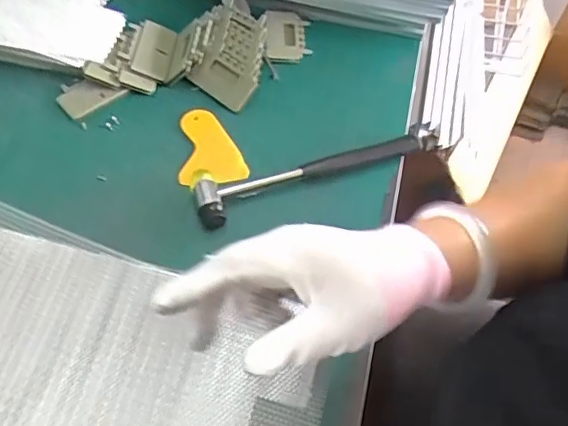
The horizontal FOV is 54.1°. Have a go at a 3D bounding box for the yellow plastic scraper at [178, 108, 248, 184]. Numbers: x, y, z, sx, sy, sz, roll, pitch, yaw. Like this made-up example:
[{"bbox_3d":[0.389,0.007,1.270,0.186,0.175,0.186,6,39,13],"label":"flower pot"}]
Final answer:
[{"bbox_3d":[-0.077,-0.076,0.599,0.071,0.010,0.102,-3,57,-3],"label":"yellow plastic scraper"}]

